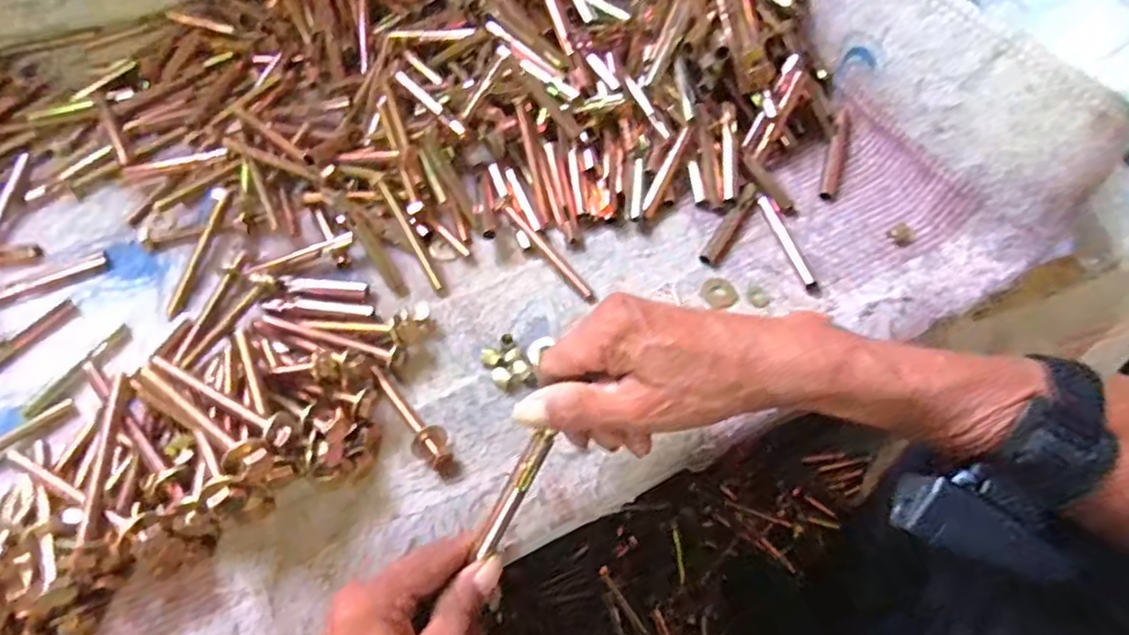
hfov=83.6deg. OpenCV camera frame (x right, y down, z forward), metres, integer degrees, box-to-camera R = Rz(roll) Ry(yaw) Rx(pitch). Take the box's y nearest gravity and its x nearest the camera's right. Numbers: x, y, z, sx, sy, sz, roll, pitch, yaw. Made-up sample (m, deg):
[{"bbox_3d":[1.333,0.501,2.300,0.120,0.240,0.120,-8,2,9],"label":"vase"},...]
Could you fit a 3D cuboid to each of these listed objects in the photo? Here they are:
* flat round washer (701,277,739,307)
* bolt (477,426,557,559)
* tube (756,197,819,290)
[{"bbox_3d":[0.116,-0.019,0.470,0.026,0.004,0.025,22,63,11],"label":"flat round washer"},{"bbox_3d":[-0.025,0.089,0.329,0.011,0.008,0.066,28,94,13],"label":"bolt"},{"bbox_3d":[0.169,-0.059,0.480,0.010,0.012,0.087,-16,62,-9],"label":"tube"}]

